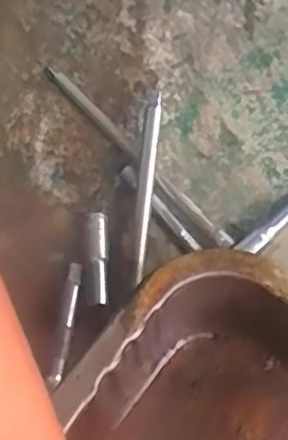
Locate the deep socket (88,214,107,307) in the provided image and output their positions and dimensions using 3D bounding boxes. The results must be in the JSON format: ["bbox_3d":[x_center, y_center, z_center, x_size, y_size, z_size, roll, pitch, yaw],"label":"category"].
[{"bbox_3d":[-0.038,0.033,0.554,0.014,0.020,0.078,-3,64,0],"label":"deep socket"}]

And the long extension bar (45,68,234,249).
[{"bbox_3d":[-0.010,-0.061,0.598,0.014,0.014,0.246,-37,69,-15],"label":"long extension bar"}]

